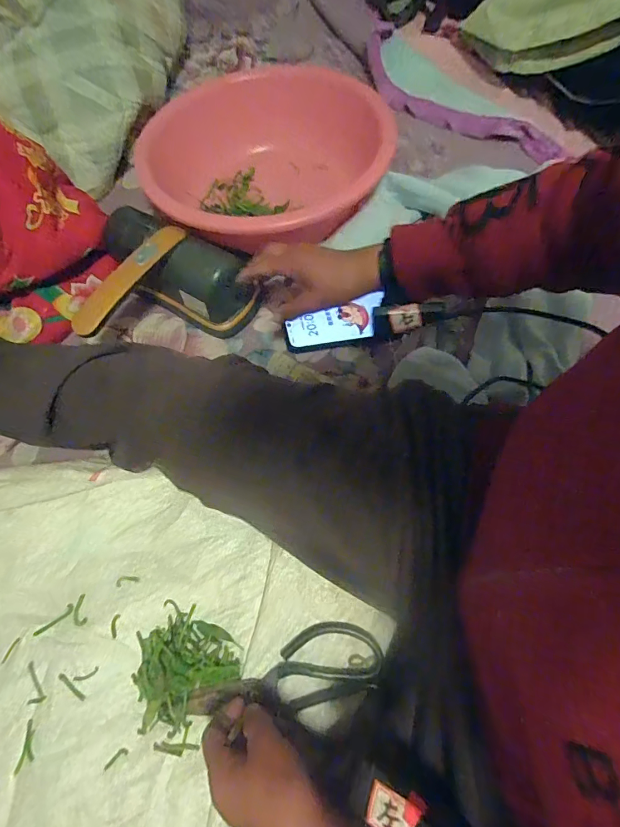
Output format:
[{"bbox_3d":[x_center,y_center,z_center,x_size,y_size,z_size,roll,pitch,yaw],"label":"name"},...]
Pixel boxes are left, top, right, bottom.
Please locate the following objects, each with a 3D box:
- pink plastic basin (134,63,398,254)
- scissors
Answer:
[{"bbox_3d":[-0.071,-0.320,0.592,0.317,0.145,0.290,-5,69,-4],"label":"pink plastic basin"},{"bbox_3d":[-0.022,0.241,0.388,0.178,0.008,0.063,-12,69,-4],"label":"scissors"}]

